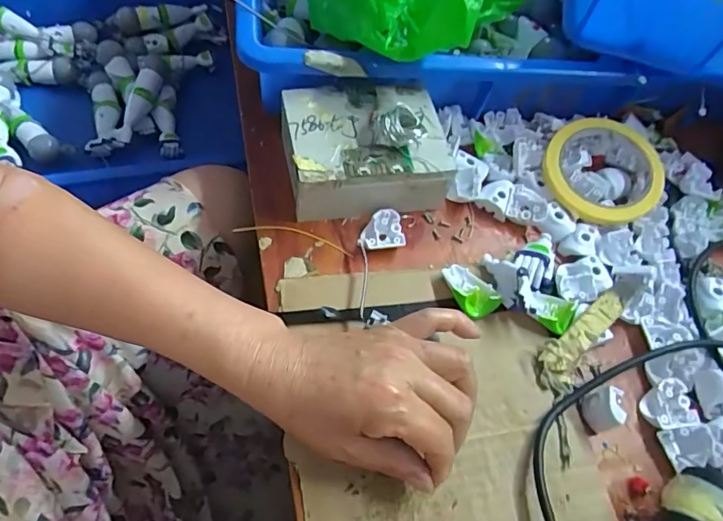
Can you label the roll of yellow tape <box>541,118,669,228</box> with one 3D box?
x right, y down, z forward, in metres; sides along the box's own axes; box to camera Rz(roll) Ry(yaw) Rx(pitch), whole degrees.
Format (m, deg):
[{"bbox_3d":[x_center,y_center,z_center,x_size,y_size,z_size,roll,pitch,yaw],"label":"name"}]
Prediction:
[{"bbox_3d":[0.207,-0.075,0.432,0.100,0.026,0.100,-2,73,7],"label":"roll of yellow tape"}]

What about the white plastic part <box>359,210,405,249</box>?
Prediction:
[{"bbox_3d":[0.014,-0.022,0.389,0.034,0.016,0.030,-3,61,-13],"label":"white plastic part"}]

